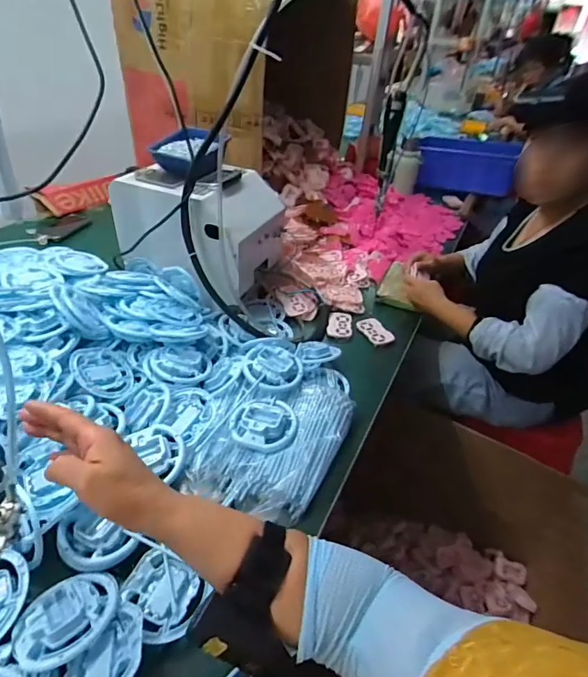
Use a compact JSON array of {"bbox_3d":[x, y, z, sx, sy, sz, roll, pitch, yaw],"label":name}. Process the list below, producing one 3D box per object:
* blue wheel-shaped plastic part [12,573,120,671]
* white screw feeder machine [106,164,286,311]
[{"bbox_3d":[-0.240,0.293,0.451,0.082,0.015,0.099,32,45,30],"label":"blue wheel-shaped plastic part"},{"bbox_3d":[-0.203,-0.241,0.918,0.299,0.215,0.243,16,39,13],"label":"white screw feeder machine"}]

